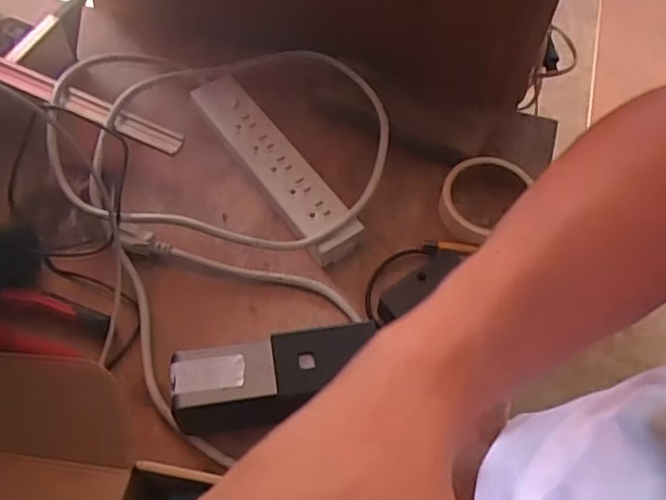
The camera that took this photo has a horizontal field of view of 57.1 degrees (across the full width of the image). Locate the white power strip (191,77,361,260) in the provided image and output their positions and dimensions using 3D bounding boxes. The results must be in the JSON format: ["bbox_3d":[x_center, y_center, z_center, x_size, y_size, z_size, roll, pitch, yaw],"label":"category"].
[{"bbox_3d":[-0.058,-0.084,0.593,0.051,0.025,0.233,-32,64,-19],"label":"white power strip"}]

